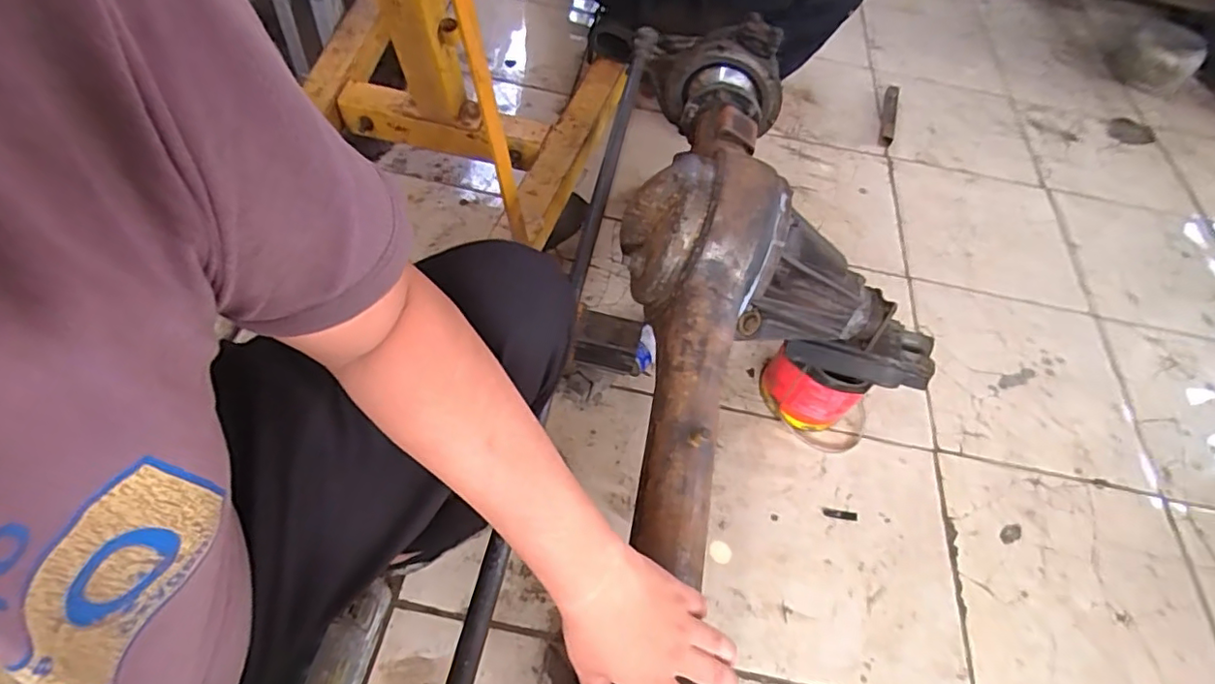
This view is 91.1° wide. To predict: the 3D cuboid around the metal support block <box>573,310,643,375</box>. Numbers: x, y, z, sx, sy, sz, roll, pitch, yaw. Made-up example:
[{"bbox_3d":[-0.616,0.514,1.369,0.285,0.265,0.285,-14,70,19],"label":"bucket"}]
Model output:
[{"bbox_3d":[0.002,-0.001,0.935,0.097,0.073,0.069,16,55,4],"label":"metal support block"}]

